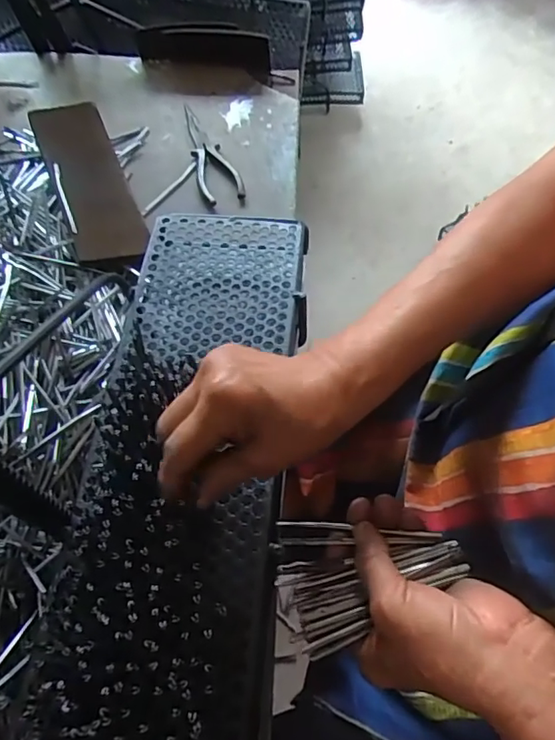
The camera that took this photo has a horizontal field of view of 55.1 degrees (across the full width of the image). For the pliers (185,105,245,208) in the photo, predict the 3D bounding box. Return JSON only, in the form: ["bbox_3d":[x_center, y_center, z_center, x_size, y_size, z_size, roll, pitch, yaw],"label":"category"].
[{"bbox_3d":[-0.086,-0.272,0.668,0.048,0.008,0.184,-16,62,-8],"label":"pliers"}]

